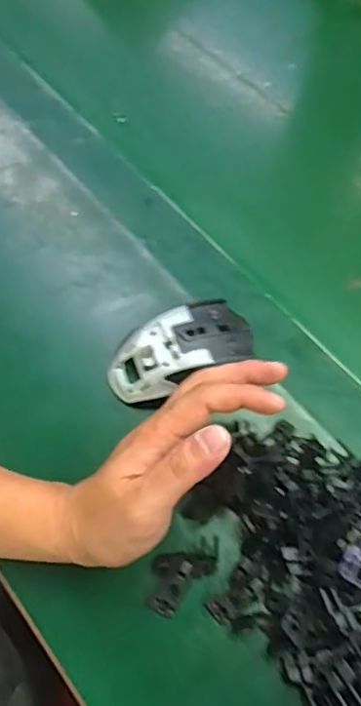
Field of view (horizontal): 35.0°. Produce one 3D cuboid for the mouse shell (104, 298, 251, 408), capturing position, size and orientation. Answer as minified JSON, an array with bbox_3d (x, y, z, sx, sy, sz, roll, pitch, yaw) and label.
[{"bbox_3d":[-0.001,-0.002,0.458,0.117,0.035,0.056,-25,65,-11],"label":"mouse shell"}]

